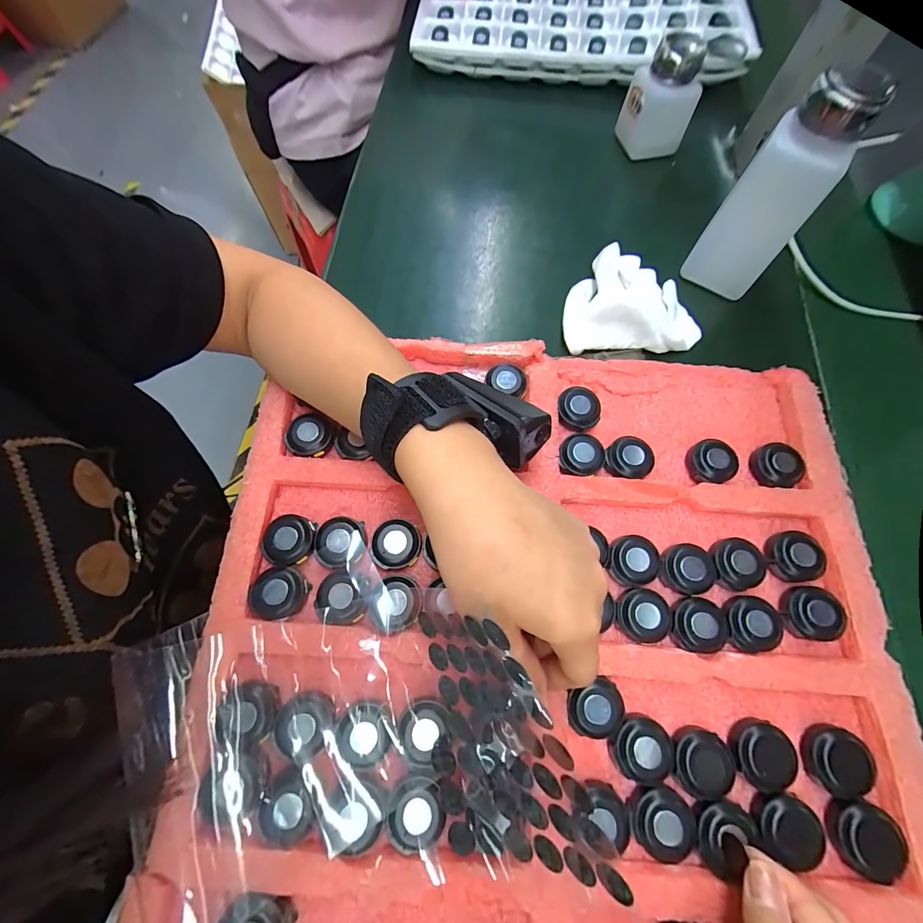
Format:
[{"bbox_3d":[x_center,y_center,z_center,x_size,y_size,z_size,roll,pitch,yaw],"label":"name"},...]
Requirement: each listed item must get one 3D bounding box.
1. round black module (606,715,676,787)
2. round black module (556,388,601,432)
[{"bbox_3d":[0.094,0.148,0.203,0.032,0.010,0.028,13,69,4],"label":"round black module"},{"bbox_3d":[0.081,-0.036,0.270,0.030,0.009,0.029,0,69,-1],"label":"round black module"}]

